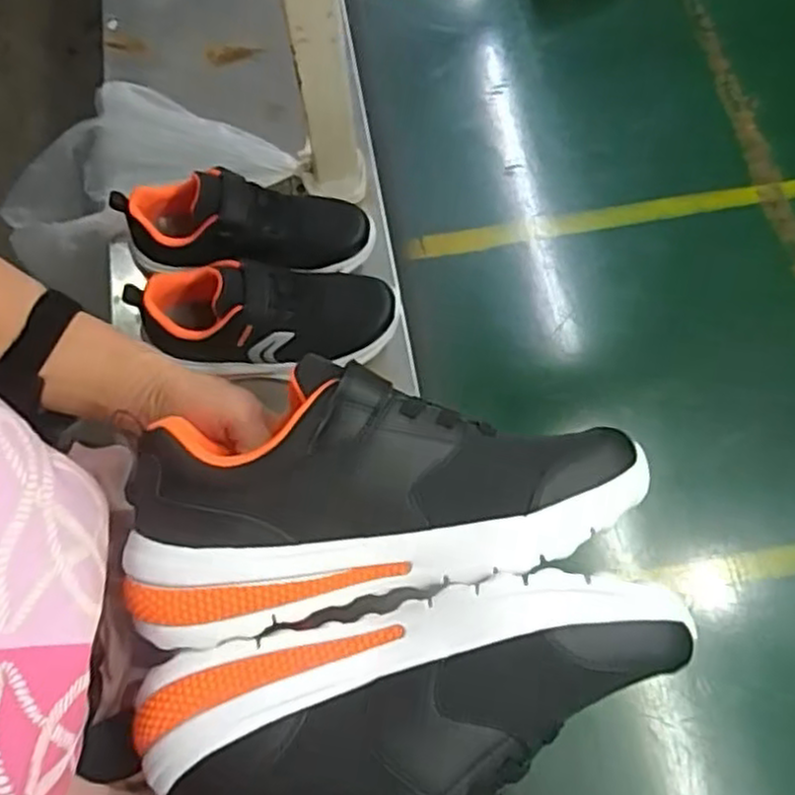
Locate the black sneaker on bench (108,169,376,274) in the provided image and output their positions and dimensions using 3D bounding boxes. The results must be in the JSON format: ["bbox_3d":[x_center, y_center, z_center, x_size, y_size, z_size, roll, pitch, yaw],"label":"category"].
[{"bbox_3d":[-0.130,-0.144,0.646,0.212,0.091,0.083,1,70,1],"label":"black sneaker on bench"}]

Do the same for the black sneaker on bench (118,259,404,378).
[{"bbox_3d":[-0.106,-0.063,0.612,0.216,0.073,0.084,0,70,-12],"label":"black sneaker on bench"}]

